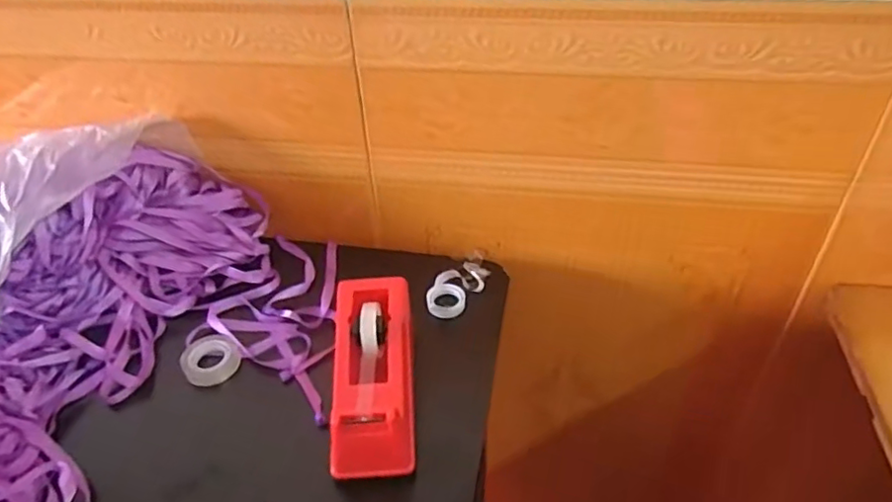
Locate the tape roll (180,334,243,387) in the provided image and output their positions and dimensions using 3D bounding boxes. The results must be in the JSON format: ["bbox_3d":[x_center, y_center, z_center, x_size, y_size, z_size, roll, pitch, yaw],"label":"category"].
[{"bbox_3d":[-0.210,0.095,0.528,0.047,0.020,0.045,-2,40,1],"label":"tape roll"}]

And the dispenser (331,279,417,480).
[{"bbox_3d":[-0.057,0.095,0.466,0.064,0.070,0.155,-3,40,0],"label":"dispenser"}]

